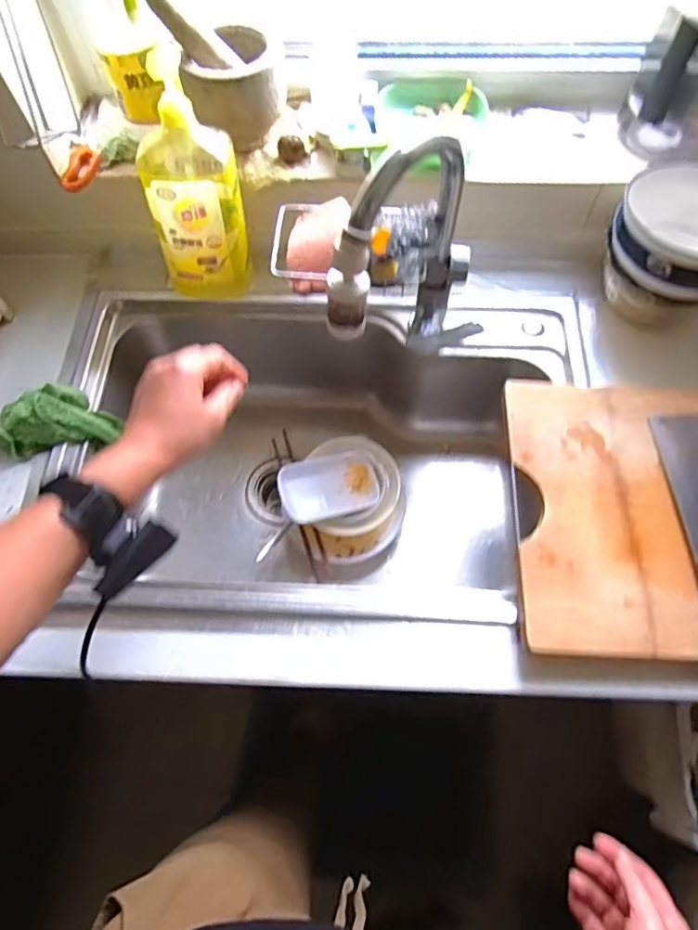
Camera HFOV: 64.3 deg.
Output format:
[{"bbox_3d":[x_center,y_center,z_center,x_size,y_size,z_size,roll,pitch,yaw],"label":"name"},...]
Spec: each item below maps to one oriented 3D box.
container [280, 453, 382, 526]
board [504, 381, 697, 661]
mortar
[{"bbox_3d":[-0.029,0.027,0.791,0.135,0.030,0.090,-19,67,-6],"label":"container"},{"bbox_3d":[0.415,0.054,0.620,0.456,0.035,0.316,2,66,3],"label":"board"},{"bbox_3d":[-0.143,-0.468,0.702,0.118,0.103,0.118,-26,68,-9],"label":"mortar"}]

